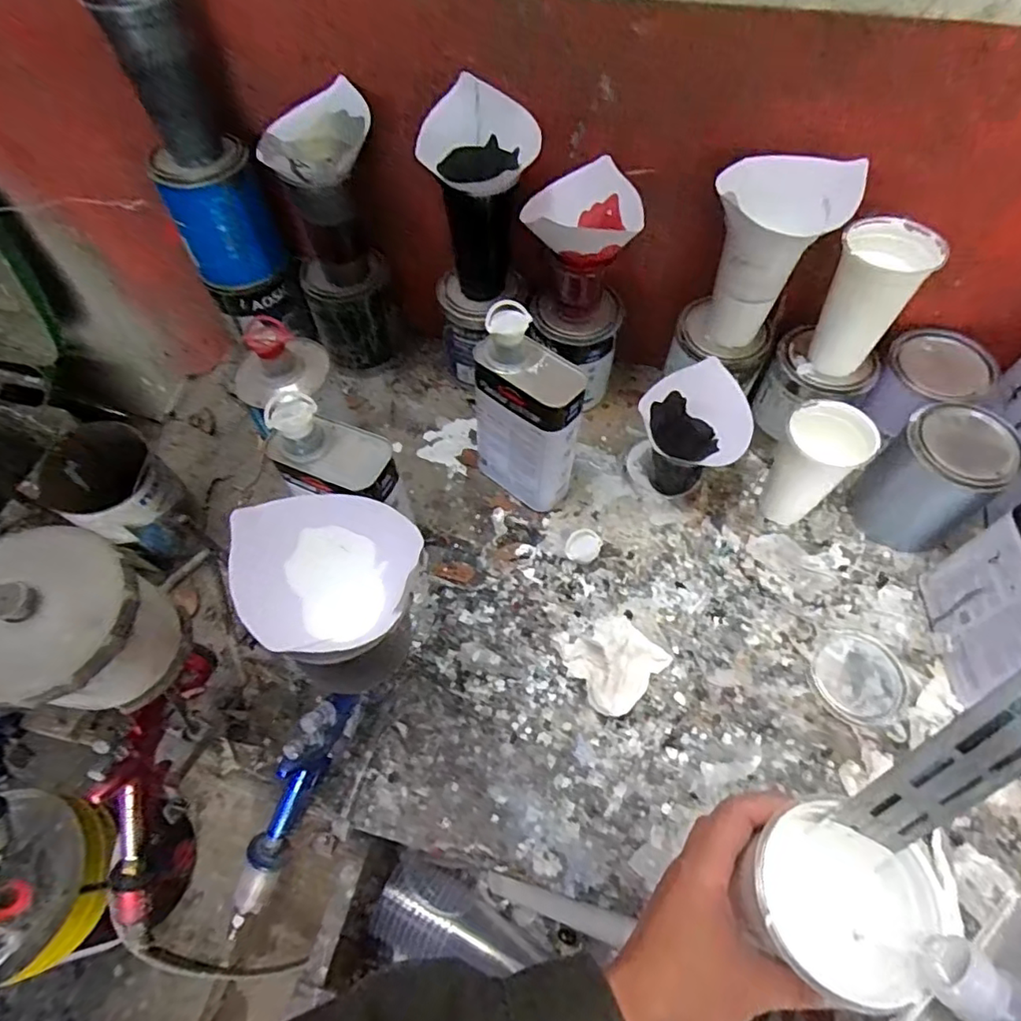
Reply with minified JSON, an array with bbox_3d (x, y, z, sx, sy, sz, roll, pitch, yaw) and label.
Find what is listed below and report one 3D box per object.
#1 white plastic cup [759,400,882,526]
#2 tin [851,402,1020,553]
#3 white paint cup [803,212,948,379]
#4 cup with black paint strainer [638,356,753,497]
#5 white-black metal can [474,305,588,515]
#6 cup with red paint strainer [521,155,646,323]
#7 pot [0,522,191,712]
[{"bbox_3d":[0.325,-0.042,0.644,0.082,0.145,0.085,33,66,18],"label":"white plastic cup"},{"bbox_3d":[0.449,-0.033,0.624,0.095,0.138,0.109,-39,66,-19],"label":"tin"},{"bbox_3d":[0.355,-0.215,0.591,0.080,0.132,0.081,-1,60,1],"label":"white paint cup"},{"bbox_3d":[0.199,-0.083,0.666,0.110,0.132,0.101,-4,60,-1],"label":"cup with black paint strainer"},{"bbox_3d":[0.019,-0.100,0.629,0.114,0.221,0.075,38,68,21],"label":"white-black metal can"},{"bbox_3d":[0.076,-0.288,0.641,0.112,0.134,0.092,4,60,4],"label":"cup with red paint strainer"},{"bbox_3d":[-0.269,0.076,0.370,0.096,0.132,0.096,41,68,9],"label":"pot"}]

